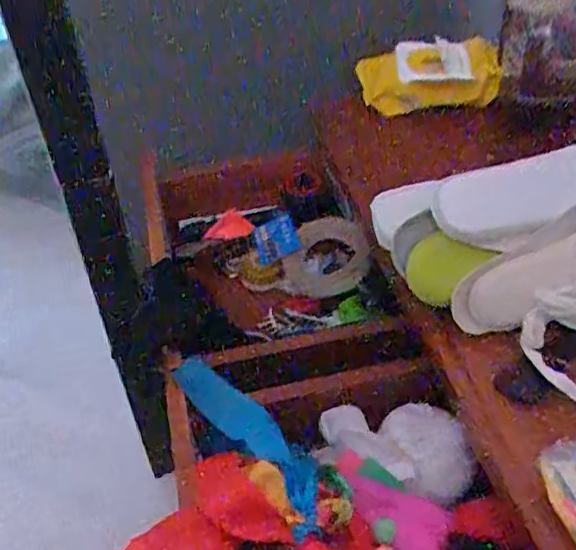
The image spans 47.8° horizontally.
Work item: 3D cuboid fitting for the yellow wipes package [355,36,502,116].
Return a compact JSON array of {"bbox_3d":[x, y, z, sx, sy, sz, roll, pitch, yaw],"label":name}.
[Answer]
[{"bbox_3d":[0.180,-0.259,0.830,0.170,0.071,0.067,-9,41,-6],"label":"yellow wipes package"}]

